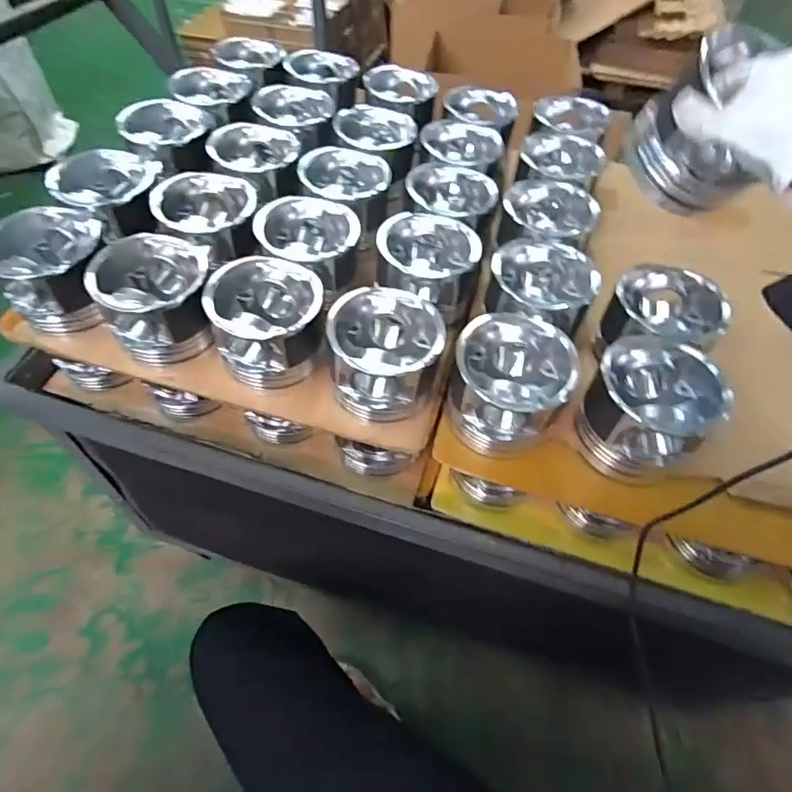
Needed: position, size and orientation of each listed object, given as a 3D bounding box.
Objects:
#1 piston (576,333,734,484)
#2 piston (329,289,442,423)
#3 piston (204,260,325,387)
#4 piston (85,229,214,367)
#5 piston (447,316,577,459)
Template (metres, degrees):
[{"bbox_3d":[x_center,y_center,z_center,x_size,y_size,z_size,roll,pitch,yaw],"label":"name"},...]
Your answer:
[{"bbox_3d":[0.244,0.015,0.502,0.107,0.103,0.105,0,54,-1],"label":"piston"},{"bbox_3d":[-0.012,-0.037,0.538,0.114,0.106,0.110,-11,55,-9],"label":"piston"},{"bbox_3d":[-0.132,-0.072,0.547,0.109,0.103,0.107,0,54,-1],"label":"piston"},{"bbox_3d":[-0.253,-0.100,0.558,0.111,0.110,0.109,-11,55,-9],"label":"piston"},{"bbox_3d":[0.112,-0.008,0.517,0.111,0.097,0.106,0,54,-1],"label":"piston"}]

